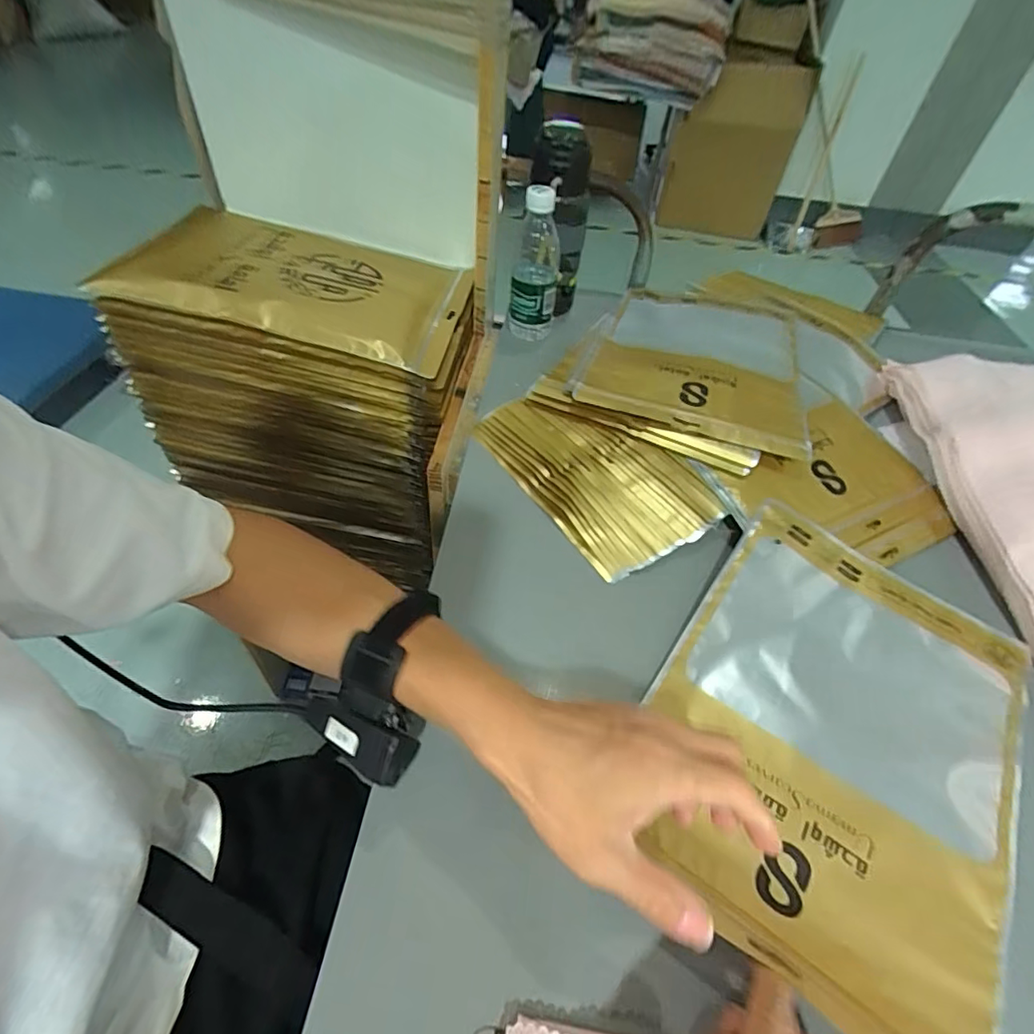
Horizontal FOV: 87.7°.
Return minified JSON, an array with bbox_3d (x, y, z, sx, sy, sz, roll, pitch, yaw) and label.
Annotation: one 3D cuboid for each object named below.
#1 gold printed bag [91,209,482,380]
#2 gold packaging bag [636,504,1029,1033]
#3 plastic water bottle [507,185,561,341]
[{"bbox_3d":[-0.242,-0.269,0.606,0.347,0.017,0.218,13,51,-2],"label":"gold printed bag"},{"bbox_3d":[0.234,0.154,0.394,0.236,0.035,0.345,30,53,20],"label":"gold packaging bag"},{"bbox_3d":[0.023,-0.313,0.678,0.059,0.181,0.063,8,49,2],"label":"plastic water bottle"}]

